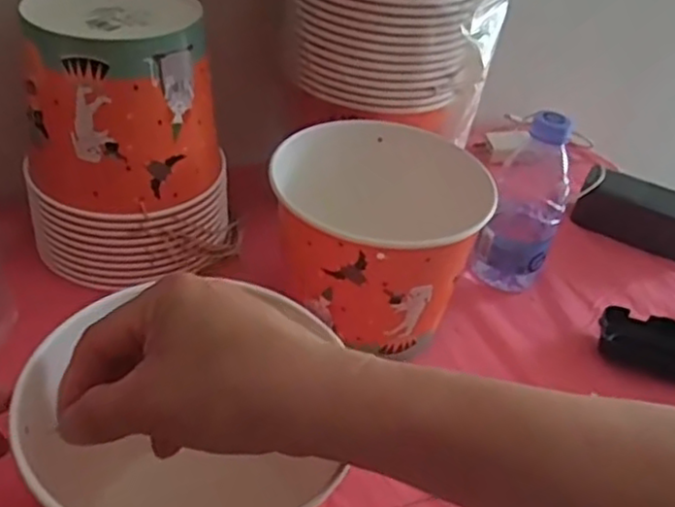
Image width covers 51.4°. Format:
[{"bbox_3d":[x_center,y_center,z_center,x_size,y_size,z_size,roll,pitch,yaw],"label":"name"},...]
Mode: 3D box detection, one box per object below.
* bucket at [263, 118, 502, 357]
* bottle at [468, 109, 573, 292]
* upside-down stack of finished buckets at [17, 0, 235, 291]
[{"bbox_3d":[0.027,-0.007,0.559,0.155,0.130,0.152,19,42,13],"label":"bucket"},{"bbox_3d":[0.163,-0.043,0.603,0.060,0.161,0.052,18,42,12],"label":"bottle"},{"bbox_3d":[-0.166,-0.093,0.561,0.159,0.192,0.138,-8,43,-18],"label":"upside-down stack of finished buckets"}]

